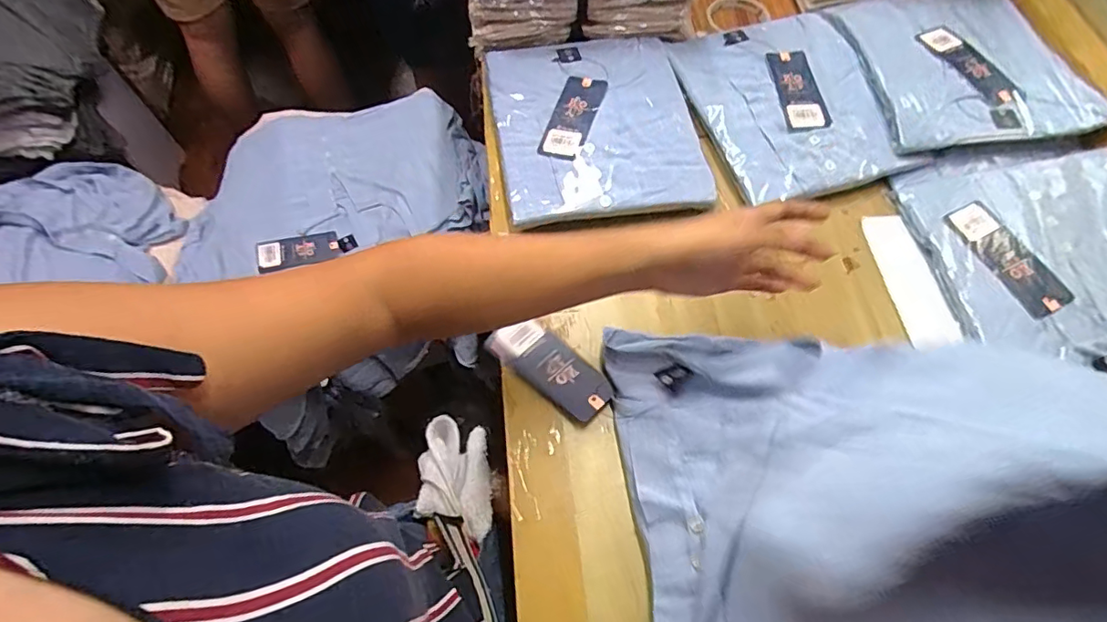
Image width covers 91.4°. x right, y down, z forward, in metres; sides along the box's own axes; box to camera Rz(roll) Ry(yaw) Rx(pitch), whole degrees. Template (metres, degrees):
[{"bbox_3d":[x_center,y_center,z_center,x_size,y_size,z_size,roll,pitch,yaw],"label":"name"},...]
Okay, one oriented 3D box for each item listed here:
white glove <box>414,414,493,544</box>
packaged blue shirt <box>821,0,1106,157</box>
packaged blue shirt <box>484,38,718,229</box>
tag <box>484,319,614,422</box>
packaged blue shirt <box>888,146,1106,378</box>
[{"bbox_3d":[-0.098,0.168,0.536,0.069,0.045,0.125,13,34,-15],"label":"white glove"},{"bbox_3d":[0.439,-0.280,0.592,0.203,0.020,0.253,-10,63,-5],"label":"packaged blue shirt"},{"bbox_3d":[0.045,-0.206,0.581,0.210,0.023,0.265,-9,63,-4],"label":"packaged blue shirt"},{"bbox_3d":[-0.001,0.048,0.476,0.115,0.008,0.048,34,63,19],"label":"tag"},{"bbox_3d":[0.470,-0.039,0.496,0.210,0.037,0.280,-7,63,-3],"label":"packaged blue shirt"}]

